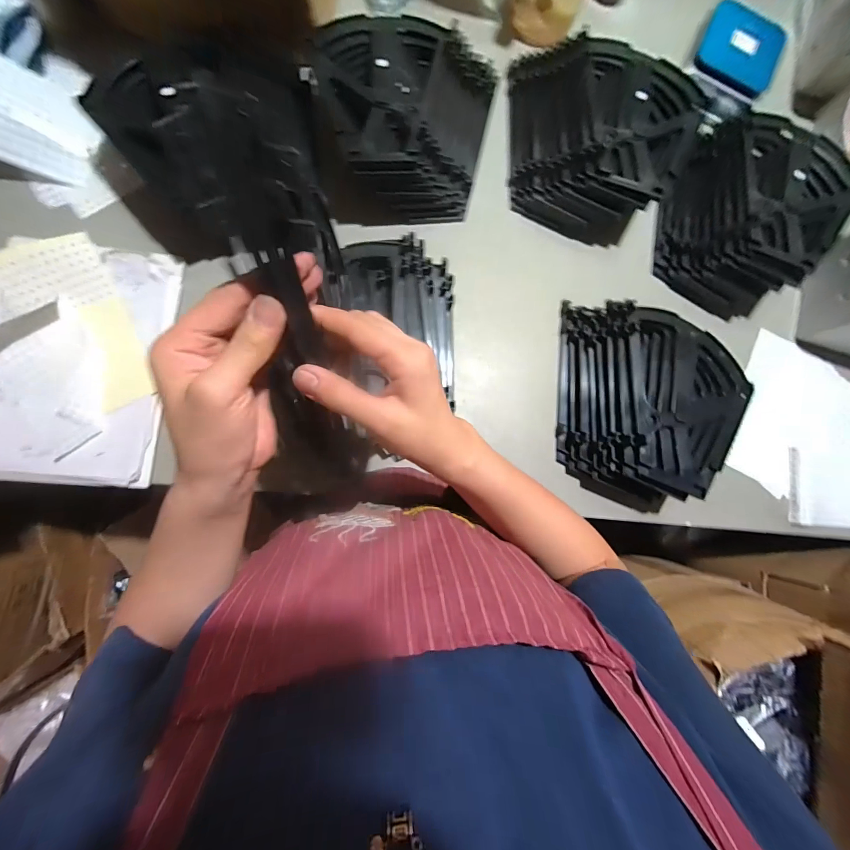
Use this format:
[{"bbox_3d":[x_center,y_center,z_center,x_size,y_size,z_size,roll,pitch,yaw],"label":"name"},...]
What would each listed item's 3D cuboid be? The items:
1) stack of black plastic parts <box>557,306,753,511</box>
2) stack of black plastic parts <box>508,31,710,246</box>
[{"bbox_3d":[0.333,-0.029,0.539,0.244,0.084,0.287,6,84,-5],"label":"stack of black plastic parts"},{"bbox_3d":[0.281,-0.455,0.579,0.283,0.085,0.292,1,85,-5],"label":"stack of black plastic parts"}]

